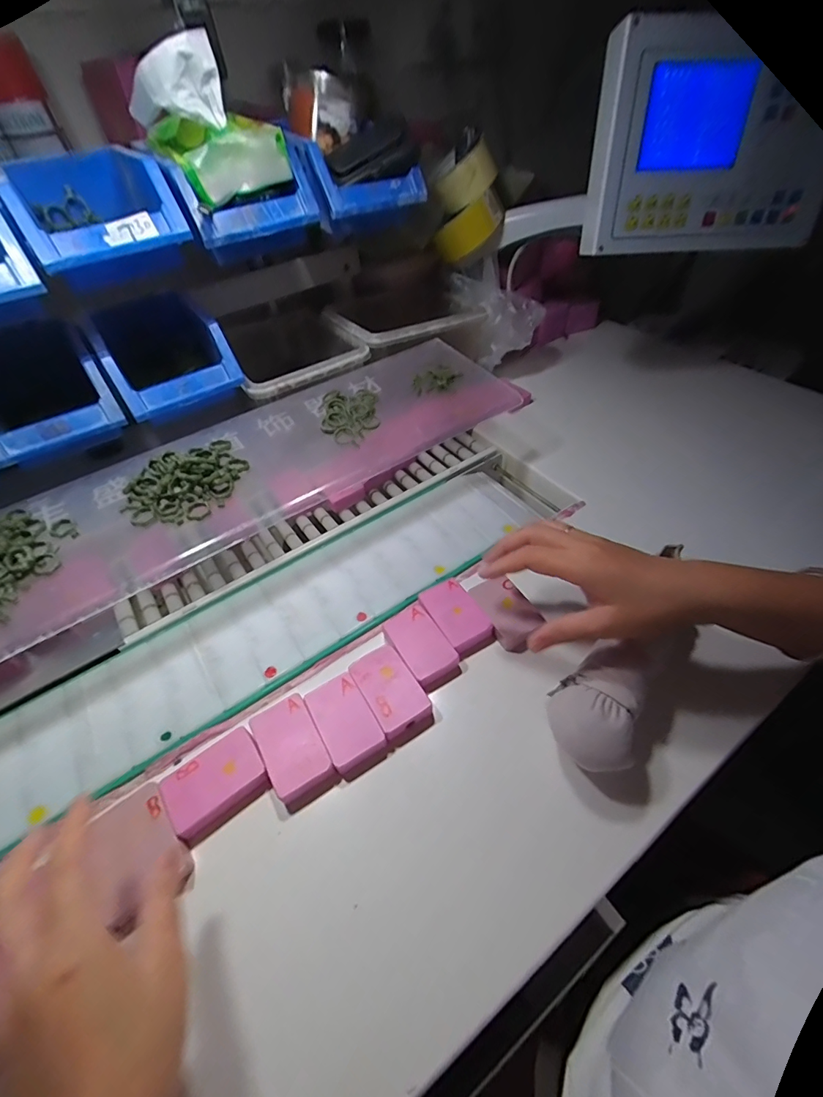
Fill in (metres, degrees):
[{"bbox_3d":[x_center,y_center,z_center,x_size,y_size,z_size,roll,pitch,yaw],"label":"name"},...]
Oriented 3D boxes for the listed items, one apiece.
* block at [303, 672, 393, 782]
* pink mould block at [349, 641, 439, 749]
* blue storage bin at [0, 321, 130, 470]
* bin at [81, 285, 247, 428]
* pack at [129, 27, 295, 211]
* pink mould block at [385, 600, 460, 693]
[{"bbox_3d":[-0.053,0.141,0.366,0.042,0.017,0.072,-28,52,-19],"label":"block"},{"bbox_3d":[-0.018,0.122,0.385,0.045,0.019,0.076,-29,53,-19],"label":"pink mould block"},{"bbox_3d":[-0.393,-0.166,0.477,0.122,0.082,0.171,-32,54,-22],"label":"blue storage bin"},{"bbox_3d":[-0.286,-0.220,0.525,0.125,0.087,0.168,-31,53,-21],"label":"bin"},{"bbox_3d":[-0.193,-0.402,0.427,0.108,0.097,0.125,-32,54,-21],"label":"pack"},{"bbox_3d":[0.008,0.089,0.413,0.044,0.018,0.076,-28,52,-19],"label":"pink mould block"}]

